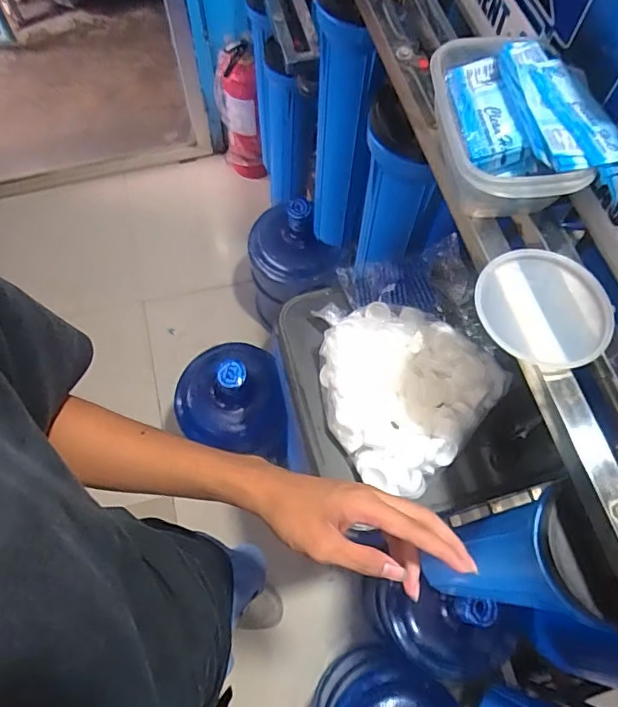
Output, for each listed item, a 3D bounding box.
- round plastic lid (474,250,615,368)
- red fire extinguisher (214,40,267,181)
[{"bbox_3d":[0.196,-0.038,0.434,0.109,0.016,0.109,1,66,-1],"label":"round plastic lid"},{"bbox_3d":[-0.211,-0.712,1.580,0.115,0.418,0.105,-11,67,-6],"label":"red fire extinguisher"}]

